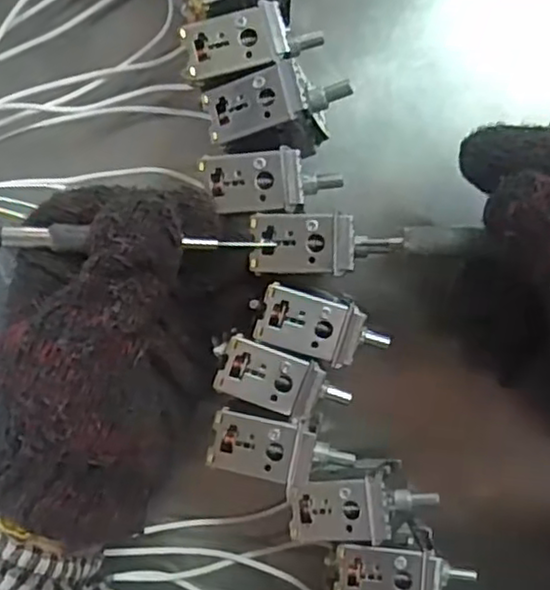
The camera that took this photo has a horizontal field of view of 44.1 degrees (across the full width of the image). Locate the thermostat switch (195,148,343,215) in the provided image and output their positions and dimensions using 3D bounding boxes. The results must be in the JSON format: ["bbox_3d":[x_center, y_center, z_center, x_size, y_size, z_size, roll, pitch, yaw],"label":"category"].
[{"bbox_3d":[-0.001,-0.042,0.258,0.051,0.017,0.022,0,88,4],"label":"thermostat switch"}]

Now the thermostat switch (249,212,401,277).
[{"bbox_3d":[0.018,-0.018,0.254,0.053,0.015,0.022,2,88,4],"label":"thermostat switch"}]

